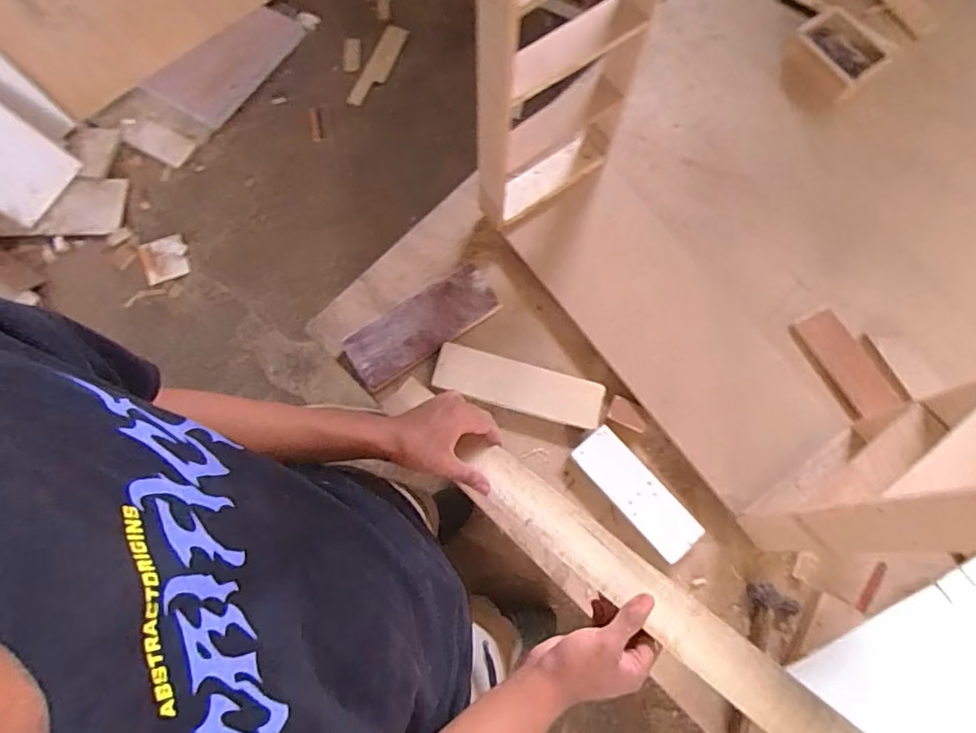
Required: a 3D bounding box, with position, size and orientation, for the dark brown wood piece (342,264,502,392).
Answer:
[{"bbox_3d":[-0.092,-0.058,0.799,0.222,0.017,0.085,-33,76,-8],"label":"dark brown wood piece"}]

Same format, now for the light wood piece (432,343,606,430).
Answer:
[{"bbox_3d":[0.042,0.027,0.769,0.230,0.012,0.069,14,75,5],"label":"light wood piece"}]

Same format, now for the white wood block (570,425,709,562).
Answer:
[{"bbox_3d":[0.194,0.164,0.730,0.063,0.014,0.187,-40,77,-10],"label":"white wood block"}]

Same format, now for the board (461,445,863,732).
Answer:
[{"bbox_3d":[0.226,0.280,0.515,0.622,0.015,0.059,36,78,22],"label":"board"}]

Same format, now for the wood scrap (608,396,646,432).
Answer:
[{"bbox_3d":[0.194,0.065,0.764,0.055,0.007,0.036,25,76,8],"label":"wood scrap"}]

